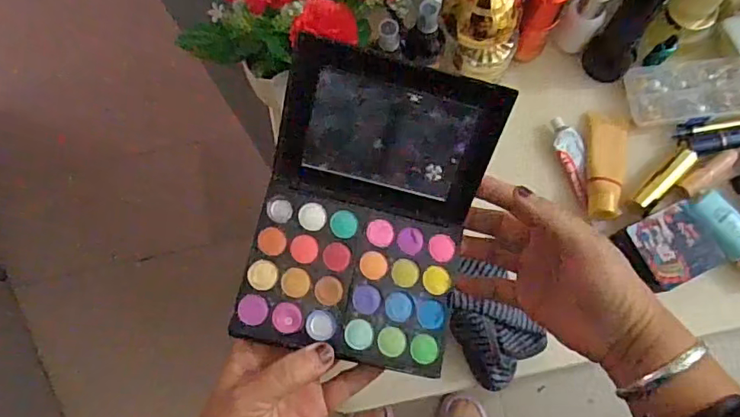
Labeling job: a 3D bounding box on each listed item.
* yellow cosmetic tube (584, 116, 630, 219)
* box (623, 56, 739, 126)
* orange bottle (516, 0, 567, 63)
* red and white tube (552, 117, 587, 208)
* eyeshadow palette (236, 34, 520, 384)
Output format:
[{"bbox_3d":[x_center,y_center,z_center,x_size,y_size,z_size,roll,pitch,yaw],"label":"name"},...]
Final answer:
[{"bbox_3d":[0.242,-0.044,0.550,0.041,0.021,0.111,9,76,4],"label":"yellow cosmetic tube"},{"bbox_3d":[0.339,-0.125,0.569,0.125,0.015,0.065,-5,75,0],"label":"box"},{"bbox_3d":[0.168,-0.187,0.537,0.034,0.119,0.026,21,77,7],"label":"orange bottle"},{"bbox_3d":[0.212,-0.049,0.562,0.026,0.015,0.093,-7,75,0],"label":"red and white tube"},{"bbox_3d":[-0.001,-0.001,0.356,0.140,0.062,0.191,13,76,5],"label":"eyeshadow palette"}]

